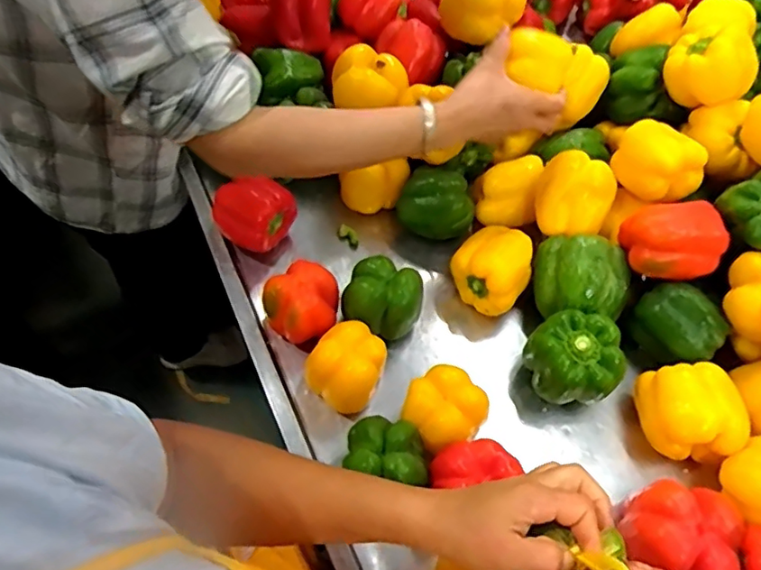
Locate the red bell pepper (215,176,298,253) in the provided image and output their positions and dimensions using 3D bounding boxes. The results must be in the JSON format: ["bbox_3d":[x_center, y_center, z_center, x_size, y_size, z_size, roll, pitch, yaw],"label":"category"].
[{"bbox_3d":[-0.157,-0.092,0.727,0.075,0.070,0.082,40,65,18],"label":"red bell pepper"}]

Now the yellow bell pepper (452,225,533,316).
[{"bbox_3d":[0.136,-0.025,0.696,0.087,0.074,0.089,1,60,-2],"label":"yellow bell pepper"}]

